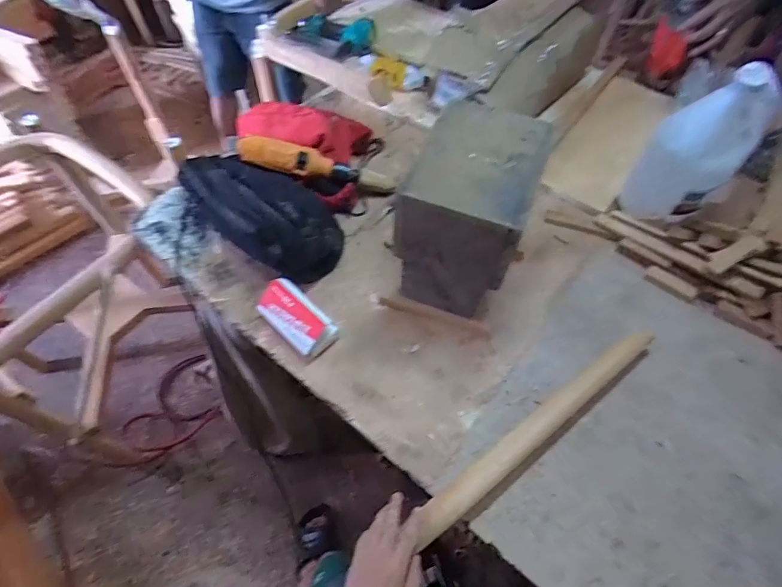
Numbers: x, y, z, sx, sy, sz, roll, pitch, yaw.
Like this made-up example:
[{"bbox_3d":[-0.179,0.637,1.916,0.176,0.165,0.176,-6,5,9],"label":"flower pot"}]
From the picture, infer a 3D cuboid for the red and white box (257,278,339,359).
[{"bbox_3d":[-0.158,0.039,0.743,0.138,0.057,0.077,40,64,21],"label":"red and white box"}]

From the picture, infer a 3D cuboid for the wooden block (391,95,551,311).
[{"bbox_3d":[0.123,-0.135,0.707,0.176,0.224,0.232,18,58,9],"label":"wooden block"}]

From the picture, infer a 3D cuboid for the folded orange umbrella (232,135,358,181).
[{"bbox_3d":[-0.182,-0.266,0.875,0.237,0.044,0.045,9,57,-18],"label":"folded orange umbrella"}]

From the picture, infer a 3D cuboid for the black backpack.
[{"bbox_3d":[-0.254,-0.171,0.820,0.354,0.139,0.166,40,64,21],"label":"black backpack"}]

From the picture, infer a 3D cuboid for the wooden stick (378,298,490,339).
[{"bbox_3d":[0.075,0.039,0.769,0.196,0.027,0.021,19,59,10],"label":"wooden stick"}]

